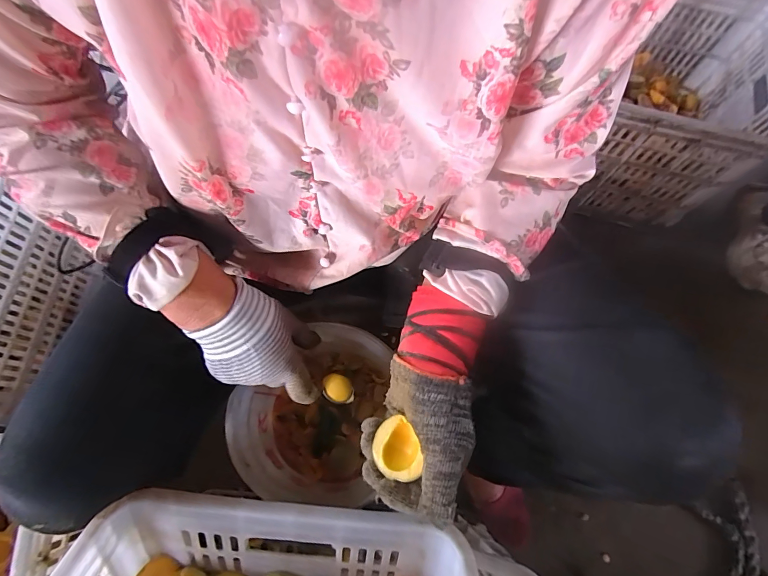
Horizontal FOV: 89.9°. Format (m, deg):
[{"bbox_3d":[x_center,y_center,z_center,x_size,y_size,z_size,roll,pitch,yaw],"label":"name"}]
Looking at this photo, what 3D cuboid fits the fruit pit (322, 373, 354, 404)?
[{"bbox_3d":[-0.047,0.103,0.402,0.031,0.017,0.032,2,108,-4],"label":"fruit pit"}]

